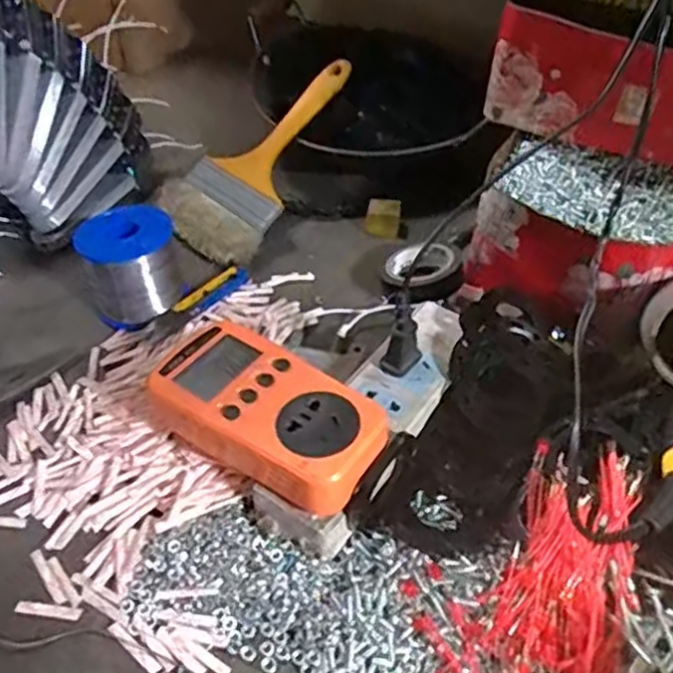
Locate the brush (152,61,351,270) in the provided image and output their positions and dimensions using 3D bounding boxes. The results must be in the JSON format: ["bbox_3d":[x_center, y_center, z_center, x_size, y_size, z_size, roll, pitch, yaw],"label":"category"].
[{"bbox_3d":[-0.059,-0.153,0.556,0.099,0.029,0.197,33,78,28],"label":"brush"}]

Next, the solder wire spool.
[{"bbox_3d":[-0.146,-0.051,0.474,0.066,0.054,0.066,0,46,0],"label":"solder wire spool"}]

